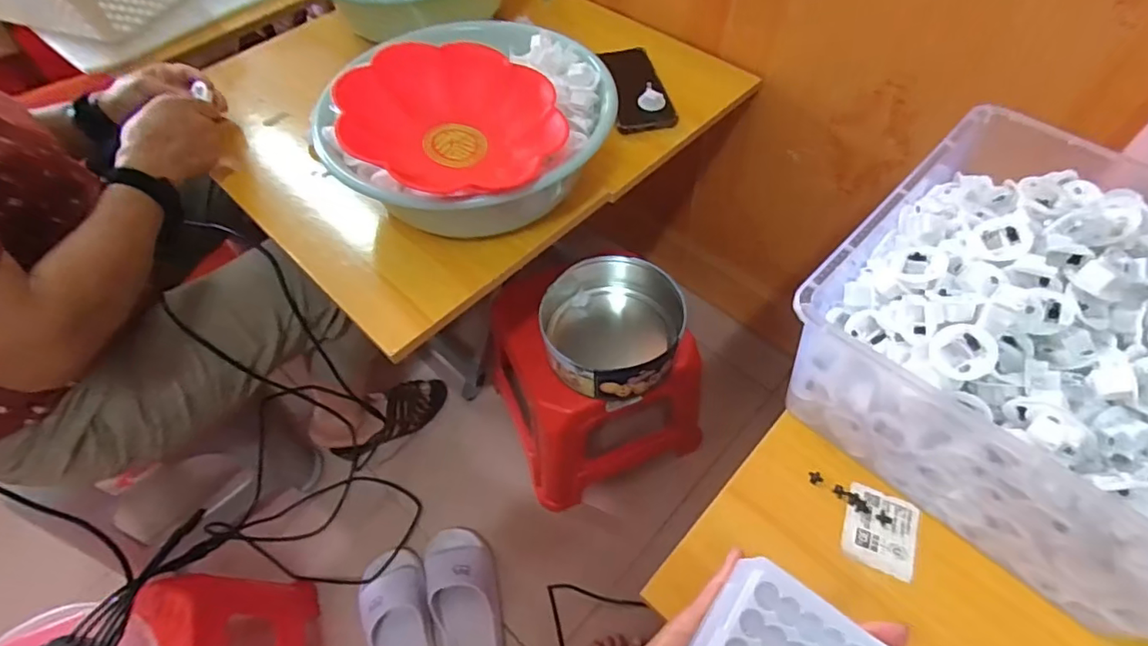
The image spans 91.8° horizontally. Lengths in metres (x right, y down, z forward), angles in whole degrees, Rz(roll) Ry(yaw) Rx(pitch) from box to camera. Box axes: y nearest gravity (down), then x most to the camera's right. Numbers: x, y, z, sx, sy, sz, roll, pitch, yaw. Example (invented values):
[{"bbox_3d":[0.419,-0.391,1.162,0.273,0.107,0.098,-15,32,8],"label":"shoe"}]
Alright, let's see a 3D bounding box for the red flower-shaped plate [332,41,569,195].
[{"bbox_3d":[-0.114,-0.192,0.523,0.190,0.065,0.178,-1,56,2],"label":"red flower-shaped plate"}]

